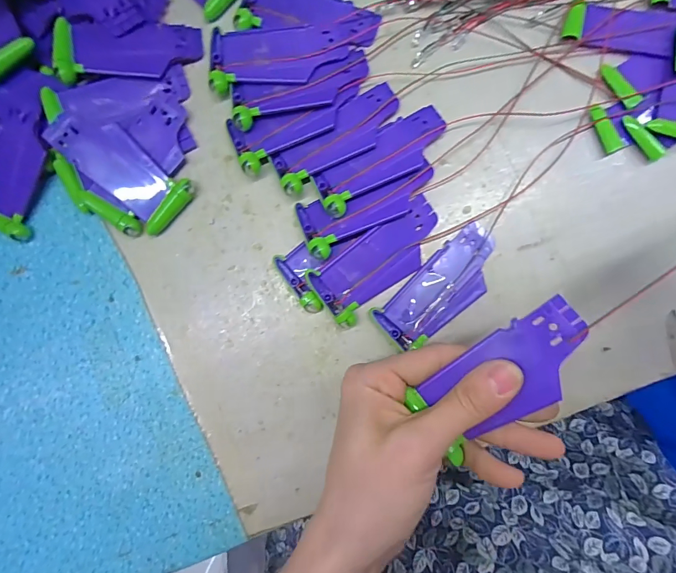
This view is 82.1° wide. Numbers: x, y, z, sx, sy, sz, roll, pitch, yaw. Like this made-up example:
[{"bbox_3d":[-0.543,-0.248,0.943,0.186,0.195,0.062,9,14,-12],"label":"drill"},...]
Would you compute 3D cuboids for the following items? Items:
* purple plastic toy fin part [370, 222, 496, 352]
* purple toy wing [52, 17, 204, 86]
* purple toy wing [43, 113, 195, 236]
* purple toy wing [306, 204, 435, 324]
[{"bbox_3d":[0.064,0.002,0.245,0.089,0.005,0.036,-41,86,3],"label":"purple plastic toy fin part"},{"bbox_3d":[-0.135,-0.155,0.253,0.089,0.007,0.041,-8,90,-8],"label":"purple toy wing"},{"bbox_3d":[-0.141,-0.078,0.254,0.089,0.015,0.039,42,92,-8],"label":"purple toy wing"},{"bbox_3d":[0.028,-0.016,0.244,0.088,0.013,0.039,-35,86,3],"label":"purple toy wing"}]

